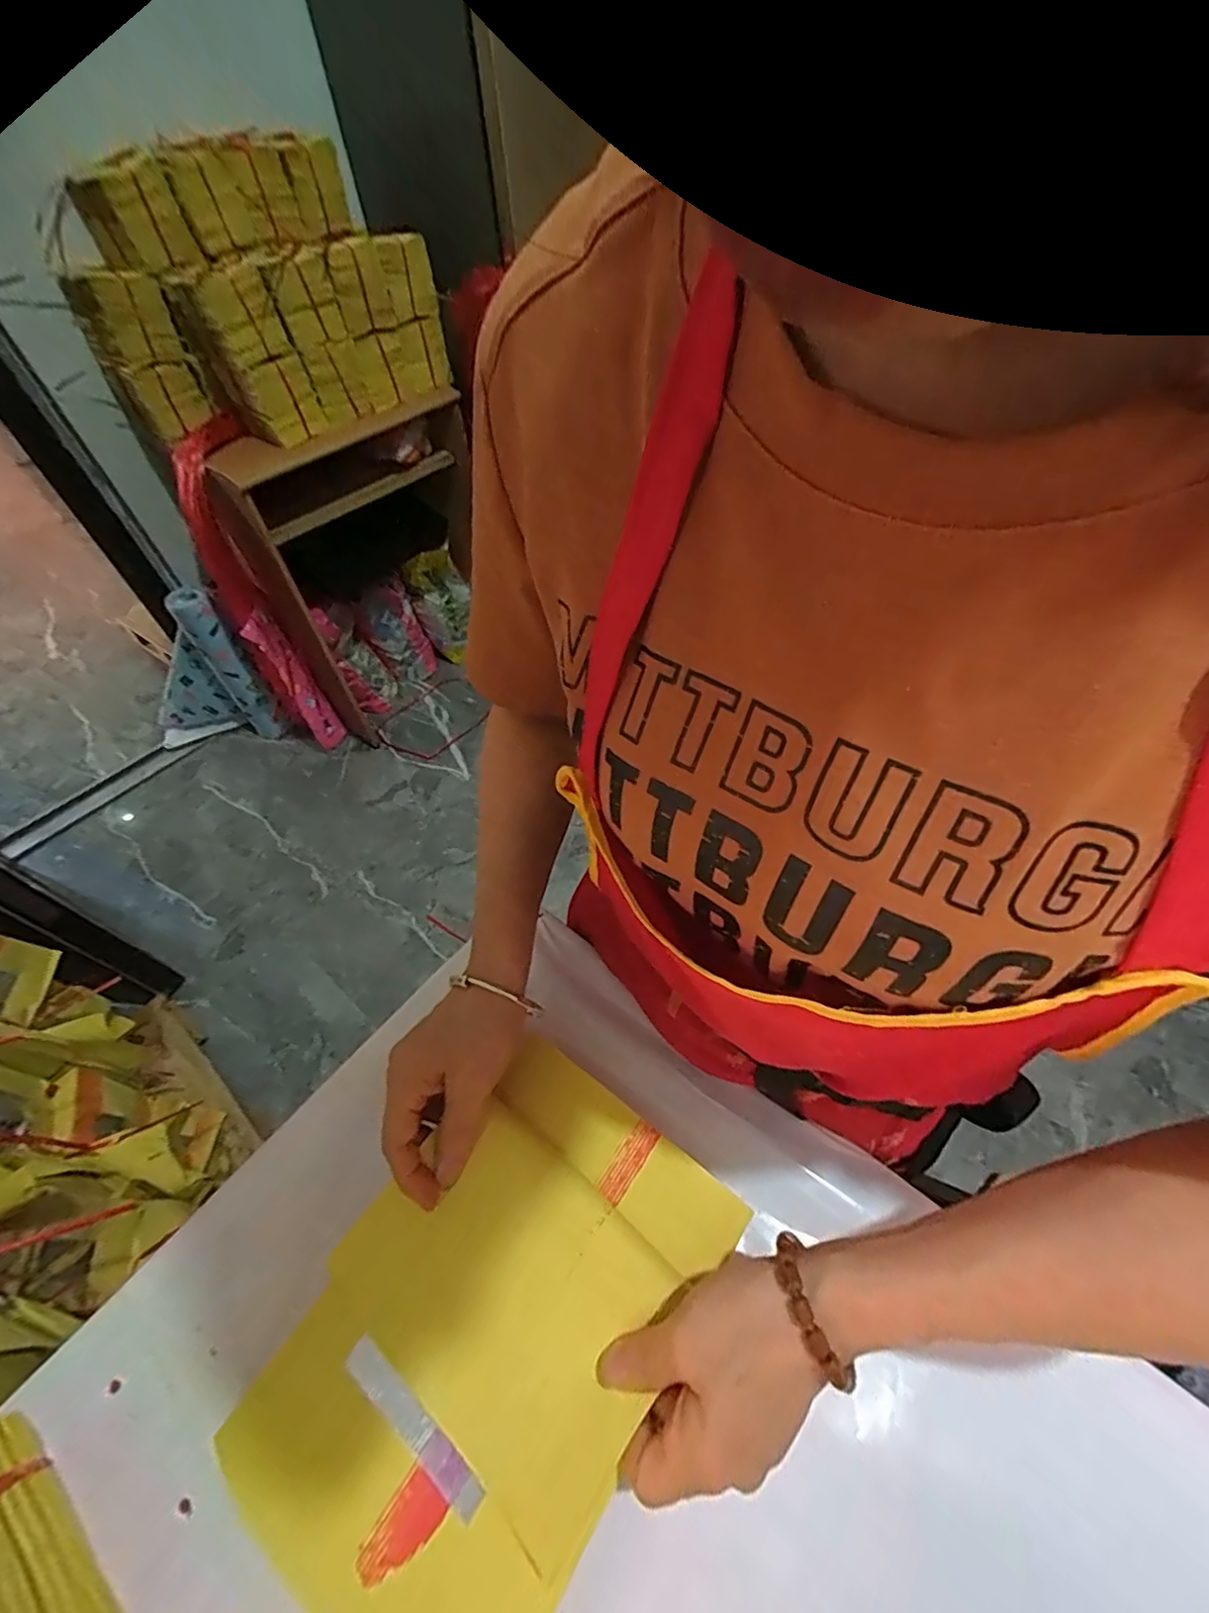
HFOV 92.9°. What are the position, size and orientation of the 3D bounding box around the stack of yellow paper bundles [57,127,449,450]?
[{"bbox_3d":[-0.751,-1.117,1.243,0.467,0.412,0.635,31,60,25],"label":"stack of yellow paper bundles"}]

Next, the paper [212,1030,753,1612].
[{"bbox_3d":[-0.053,0.247,0.280,0.153,0.029,0.224,29,59,24],"label":"paper"}]

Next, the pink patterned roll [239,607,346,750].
[{"bbox_3d":[-0.860,-0.342,1.614,0.087,0.436,0.081,-2,52,3],"label":"pink patterned roll"}]

